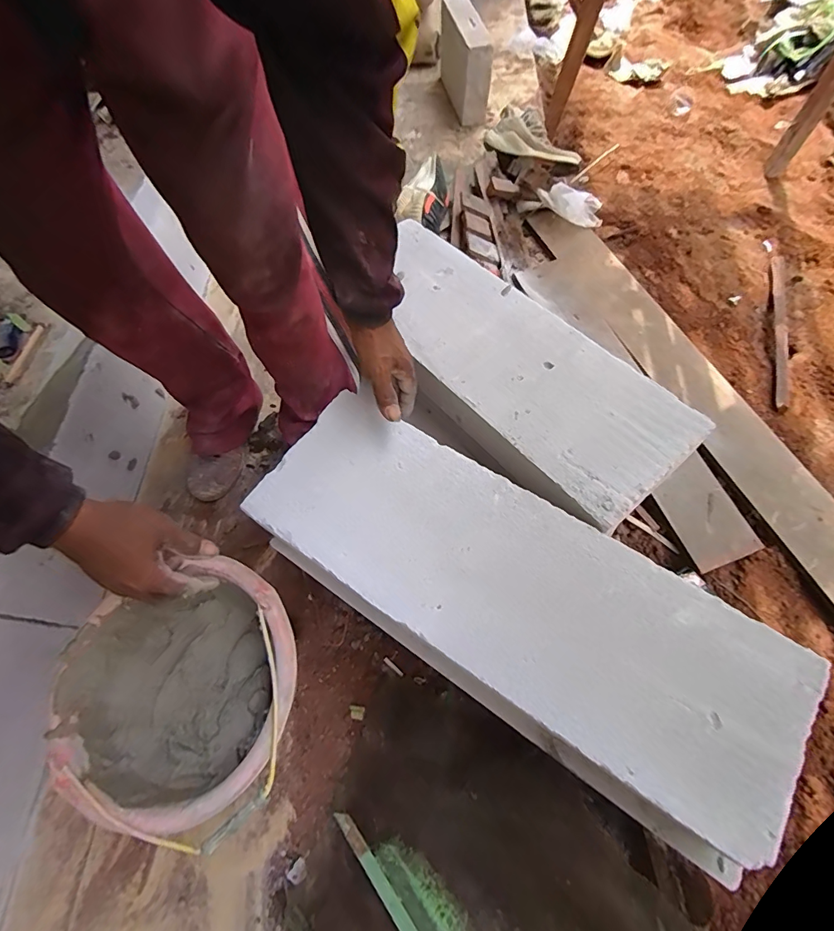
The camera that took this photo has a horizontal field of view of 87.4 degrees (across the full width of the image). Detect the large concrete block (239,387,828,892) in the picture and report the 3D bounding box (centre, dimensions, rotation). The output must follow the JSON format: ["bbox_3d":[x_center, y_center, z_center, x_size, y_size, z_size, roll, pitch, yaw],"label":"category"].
[{"bbox_3d":[0.095,0.142,0.498,0.588,0.082,0.221,32,69,14],"label":"large concrete block"}]

